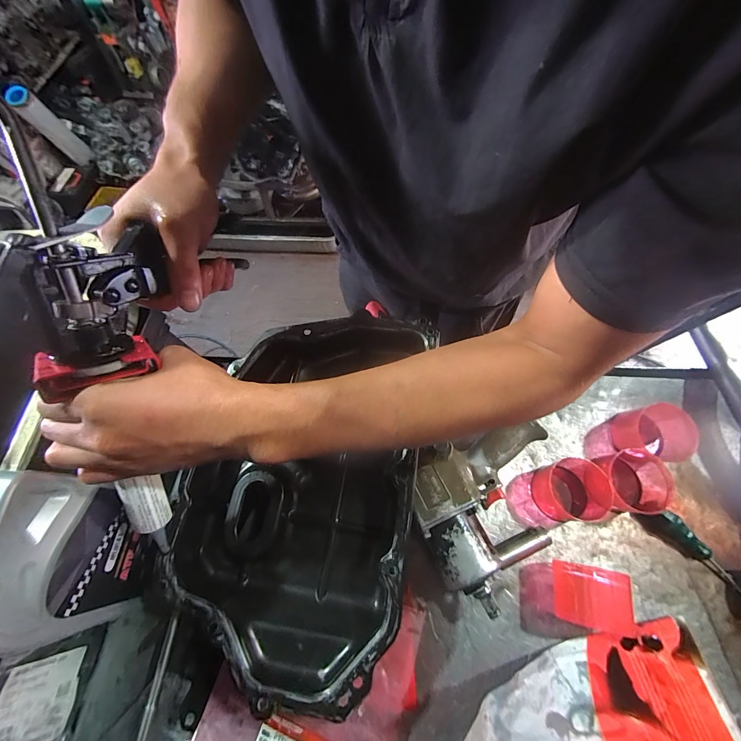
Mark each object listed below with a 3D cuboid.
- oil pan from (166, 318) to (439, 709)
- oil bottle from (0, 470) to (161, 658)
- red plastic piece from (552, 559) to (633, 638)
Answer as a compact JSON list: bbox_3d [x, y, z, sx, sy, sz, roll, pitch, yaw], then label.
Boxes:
[{"bbox_3d":[-0.073,0.110,0.362,0.237,0.067,0.370,7,66,8],"label":"oil pan"},{"bbox_3d":[-0.241,0.147,0.272,0.054,0.192,0.115,-9,65,0],"label":"oil bottle"},{"bbox_3d":[0.215,0.223,0.337,0.058,0.054,0.052,9,66,9],"label":"red plastic piece"}]

